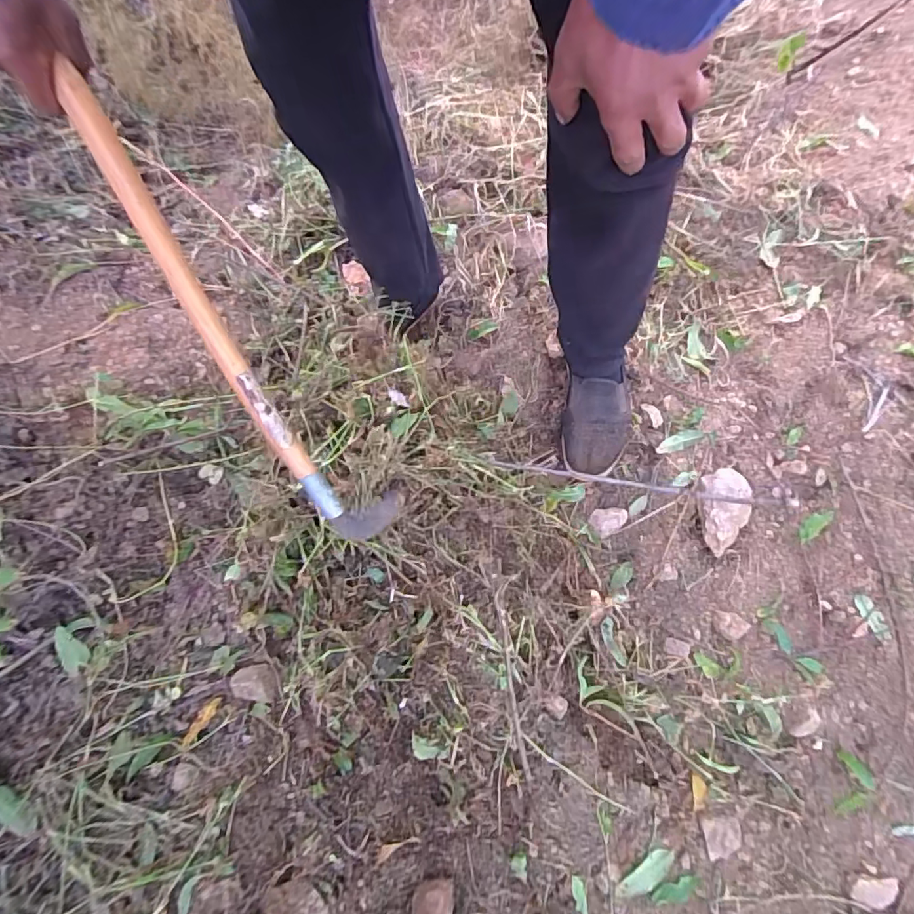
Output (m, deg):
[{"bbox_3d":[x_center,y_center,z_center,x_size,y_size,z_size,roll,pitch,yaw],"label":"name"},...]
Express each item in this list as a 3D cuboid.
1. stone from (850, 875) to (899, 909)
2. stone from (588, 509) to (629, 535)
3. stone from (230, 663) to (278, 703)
[{"bbox_3d":[0.474,0.493,0.586,0.048,0.009,0.029,-3,73,7],"label":"stone"},{"bbox_3d":[0.219,0.092,0.746,0.050,0.021,0.036,-7,73,5],"label":"stone"},{"bbox_3d":[-0.285,0.315,0.717,0.063,0.020,0.049,-9,73,5],"label":"stone"}]

